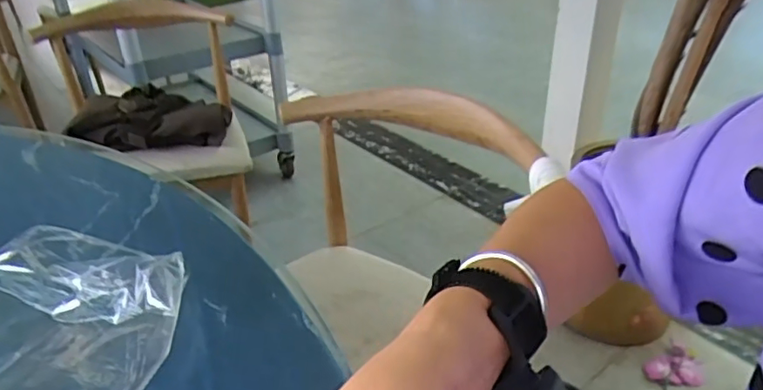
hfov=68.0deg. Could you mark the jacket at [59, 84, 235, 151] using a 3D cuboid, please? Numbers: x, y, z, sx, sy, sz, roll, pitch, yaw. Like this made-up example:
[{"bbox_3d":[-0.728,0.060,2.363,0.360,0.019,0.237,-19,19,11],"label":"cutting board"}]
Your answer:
[{"bbox_3d":[-0.561,-0.184,1.365,0.366,0.117,0.198,-15,34,-20],"label":"jacket"}]

